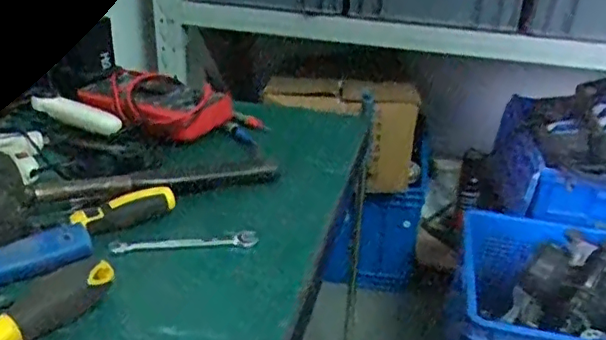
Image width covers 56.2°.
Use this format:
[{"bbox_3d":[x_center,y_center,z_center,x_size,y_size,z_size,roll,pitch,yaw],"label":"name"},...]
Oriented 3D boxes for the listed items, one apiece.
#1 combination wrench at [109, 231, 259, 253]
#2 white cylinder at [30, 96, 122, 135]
[{"bbox_3d":[-0.098,0.060,0.472,0.117,0.009,0.019,-3,28,-11],"label":"combination wrench"},{"bbox_3d":[-0.254,-0.065,0.631,0.115,0.024,0.024,13,29,20],"label":"white cylinder"}]

